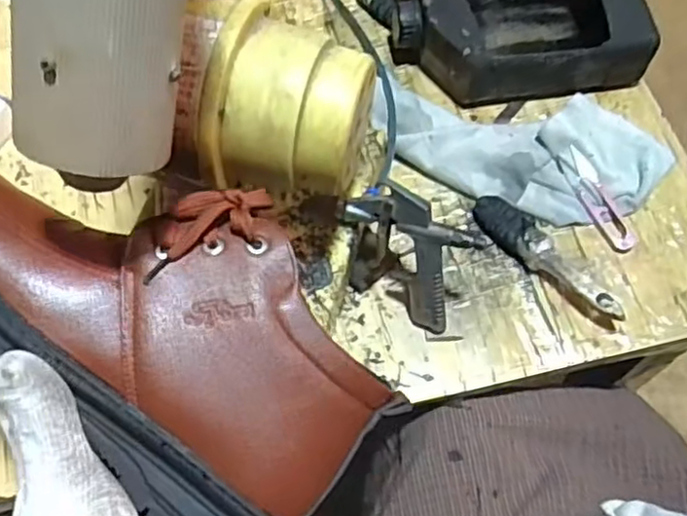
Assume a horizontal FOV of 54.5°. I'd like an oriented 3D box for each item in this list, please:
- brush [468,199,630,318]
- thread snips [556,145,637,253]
[{"bbox_3d":[0.169,-0.003,0.553,0.037,0.027,0.145,-38,71,-16],"label":"brush"},{"bbox_3d":[0.223,-0.052,0.585,0.025,0.010,0.103,-21,67,-9],"label":"thread snips"}]

